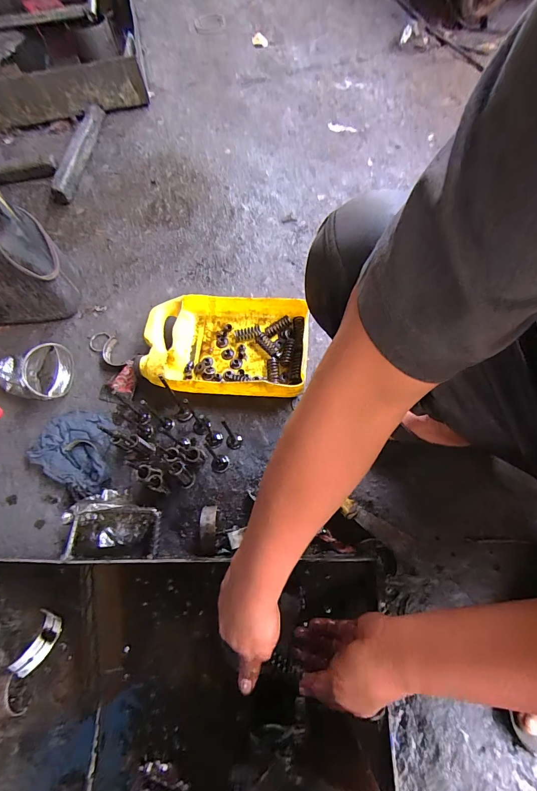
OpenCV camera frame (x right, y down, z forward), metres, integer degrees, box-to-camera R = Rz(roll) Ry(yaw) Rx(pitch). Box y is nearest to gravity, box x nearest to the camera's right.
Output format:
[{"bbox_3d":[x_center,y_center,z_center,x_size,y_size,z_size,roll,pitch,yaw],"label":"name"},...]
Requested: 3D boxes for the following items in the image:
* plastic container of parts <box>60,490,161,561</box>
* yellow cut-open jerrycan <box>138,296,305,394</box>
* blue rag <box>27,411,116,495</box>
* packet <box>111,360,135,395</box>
[{"bbox_3d":[-0.232,0.192,0.518,0.143,0.052,0.101,-2,67,2],"label":"plastic container of parts"},{"bbox_3d":[-0.075,-0.090,0.624,0.278,0.068,0.184,2,68,3],"label":"yellow cut-open jerrycan"},{"bbox_3d":[-0.324,0.084,0.589,0.149,0.027,0.120,25,71,12],"label":"blue rag"},{"bbox_3d":[-0.264,-0.033,0.635,0.039,0.023,0.057,0,68,2],"label":"packet"}]

